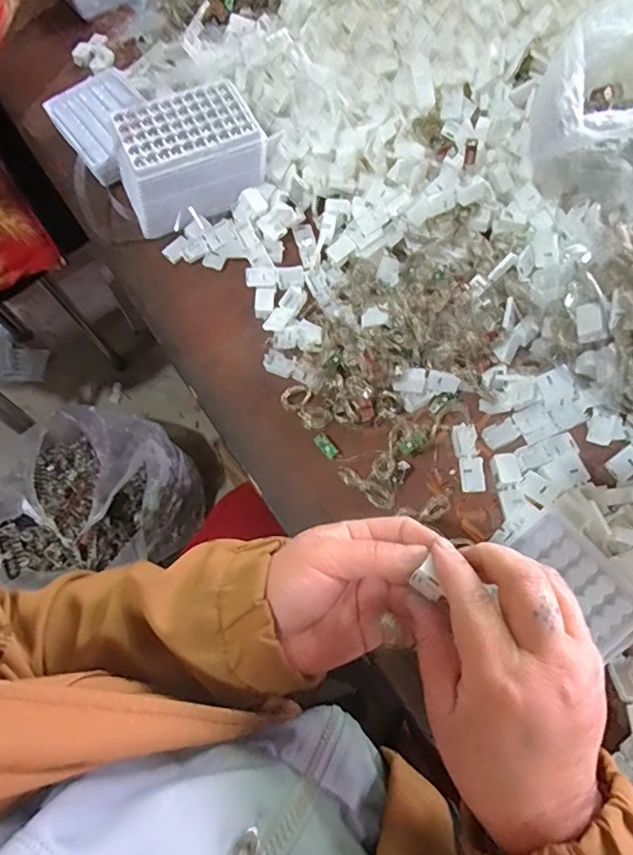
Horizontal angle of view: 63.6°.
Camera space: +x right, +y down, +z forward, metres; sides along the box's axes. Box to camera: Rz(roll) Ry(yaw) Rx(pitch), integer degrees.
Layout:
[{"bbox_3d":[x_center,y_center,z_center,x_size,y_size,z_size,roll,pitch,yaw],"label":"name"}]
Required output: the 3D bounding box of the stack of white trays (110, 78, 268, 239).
[{"bbox_3d":[-0.126,-0.265,0.496,0.139,0.061,0.097,-27,68,-10],"label":"stack of white trays"}]

